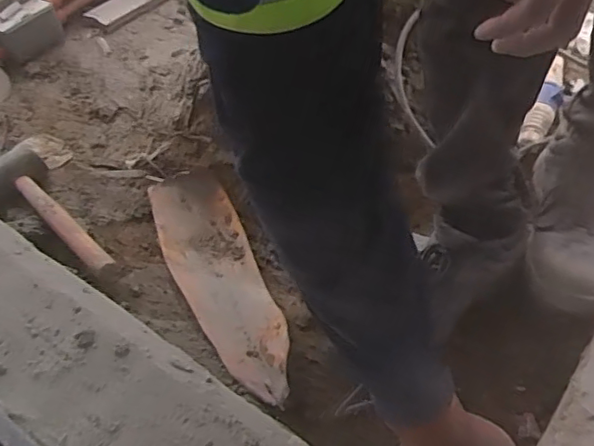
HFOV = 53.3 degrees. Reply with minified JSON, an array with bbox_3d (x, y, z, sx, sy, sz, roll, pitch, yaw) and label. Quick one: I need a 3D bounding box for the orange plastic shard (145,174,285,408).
[{"bbox_3d":[-0.113,0.075,0.847,0.122,0.050,0.427,-20,54,-10],"label":"orange plastic shard"}]

